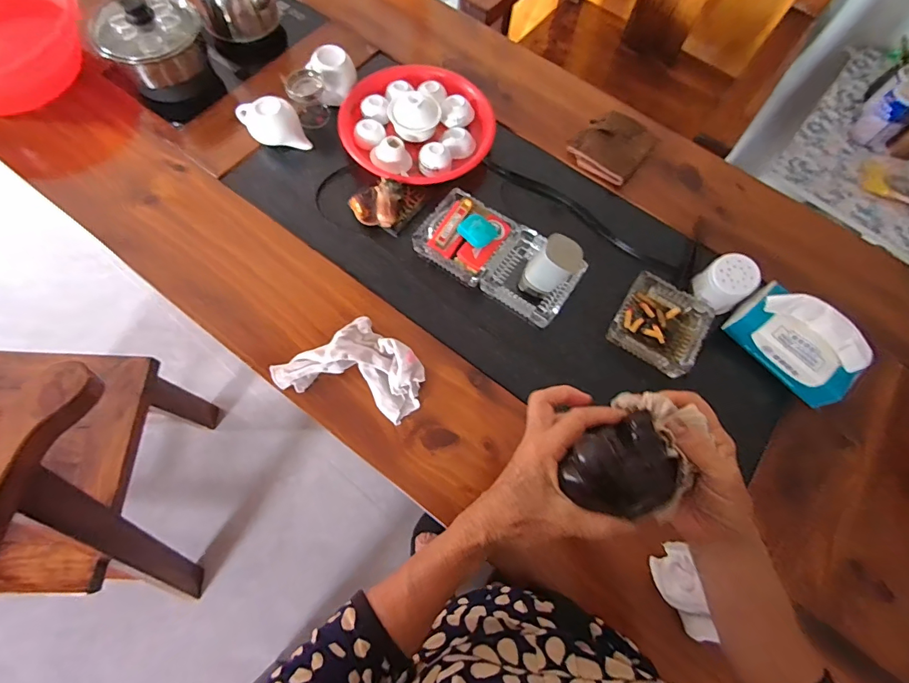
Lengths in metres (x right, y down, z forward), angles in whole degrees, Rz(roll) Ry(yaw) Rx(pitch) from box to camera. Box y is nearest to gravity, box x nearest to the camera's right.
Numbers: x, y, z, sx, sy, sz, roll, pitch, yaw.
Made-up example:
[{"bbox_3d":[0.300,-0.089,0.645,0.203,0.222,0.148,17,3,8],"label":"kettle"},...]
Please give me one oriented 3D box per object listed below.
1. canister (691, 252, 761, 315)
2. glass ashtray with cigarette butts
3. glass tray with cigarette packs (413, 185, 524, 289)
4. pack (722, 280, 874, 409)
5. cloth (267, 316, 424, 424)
[{"bbox_3d":[0.390,-0.083,0.645,0.056,0.082,0.063,-38,76,-15],"label":"canister"},{"bbox_3d":[0.301,-0.027,0.649,0.117,0.033,0.126,32,71,10],"label":"glass ashtray with cigarette butts"},{"bbox_3d":[0.013,-0.166,0.672,0.125,0.058,0.118,35,72,11],"label":"glass tray with cigarette packs"},{"bbox_3d":[0.477,-0.001,0.608,0.086,0.096,0.163,-37,75,-15],"label":"pack"},{"bbox_3d":[-0.132,0.027,0.590,0.188,0.045,0.118,16,69,4],"label":"cloth"}]

